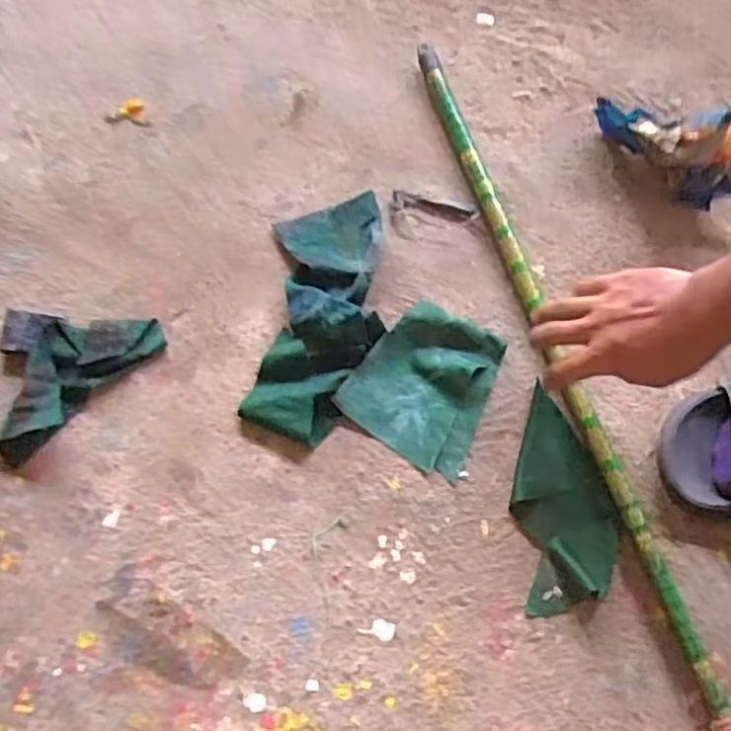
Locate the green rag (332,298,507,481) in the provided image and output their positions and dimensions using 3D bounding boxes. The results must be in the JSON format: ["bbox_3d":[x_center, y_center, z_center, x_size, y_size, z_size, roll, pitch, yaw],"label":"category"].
[{"bbox_3d":[0.062,0.015,0.668,0.123,0.018,0.142,34,73,9],"label":"green rag"}]

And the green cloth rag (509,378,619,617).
[{"bbox_3d":[0.172,0.111,0.628,0.083,0.036,0.188,-5,71,-4],"label":"green cloth rag"}]

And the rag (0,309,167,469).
[{"bbox_3d":[-0.283,-0.008,0.658,0.170,0.026,0.112,-42,78,-14],"label":"rag"}]

